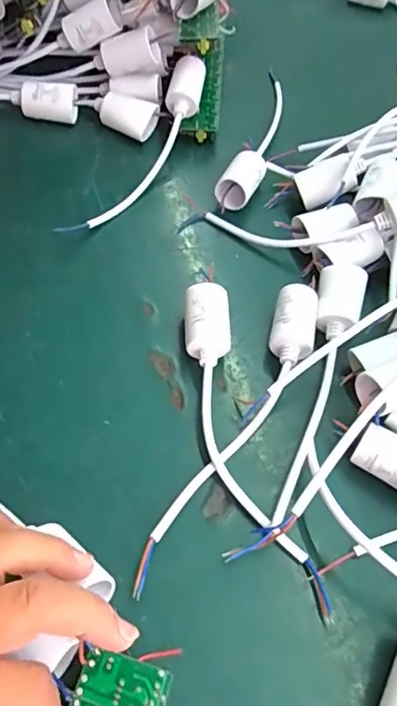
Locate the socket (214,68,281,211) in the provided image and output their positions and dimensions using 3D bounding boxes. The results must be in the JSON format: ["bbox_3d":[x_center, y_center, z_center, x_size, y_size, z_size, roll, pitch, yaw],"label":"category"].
[{"bbox_3d":[0.055,-0.191,0.473,0.030,0.028,0.197,17,57,6],"label":"socket"}]

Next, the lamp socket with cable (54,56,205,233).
[{"bbox_3d":[-0.044,-0.157,0.436,0.030,0.031,0.191,25,72,11],"label":"lamp socket with cable"}]

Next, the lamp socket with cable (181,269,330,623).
[{"bbox_3d":[0.023,0.042,0.319,0.037,0.030,0.208,-11,59,-12],"label":"lamp socket with cable"}]

